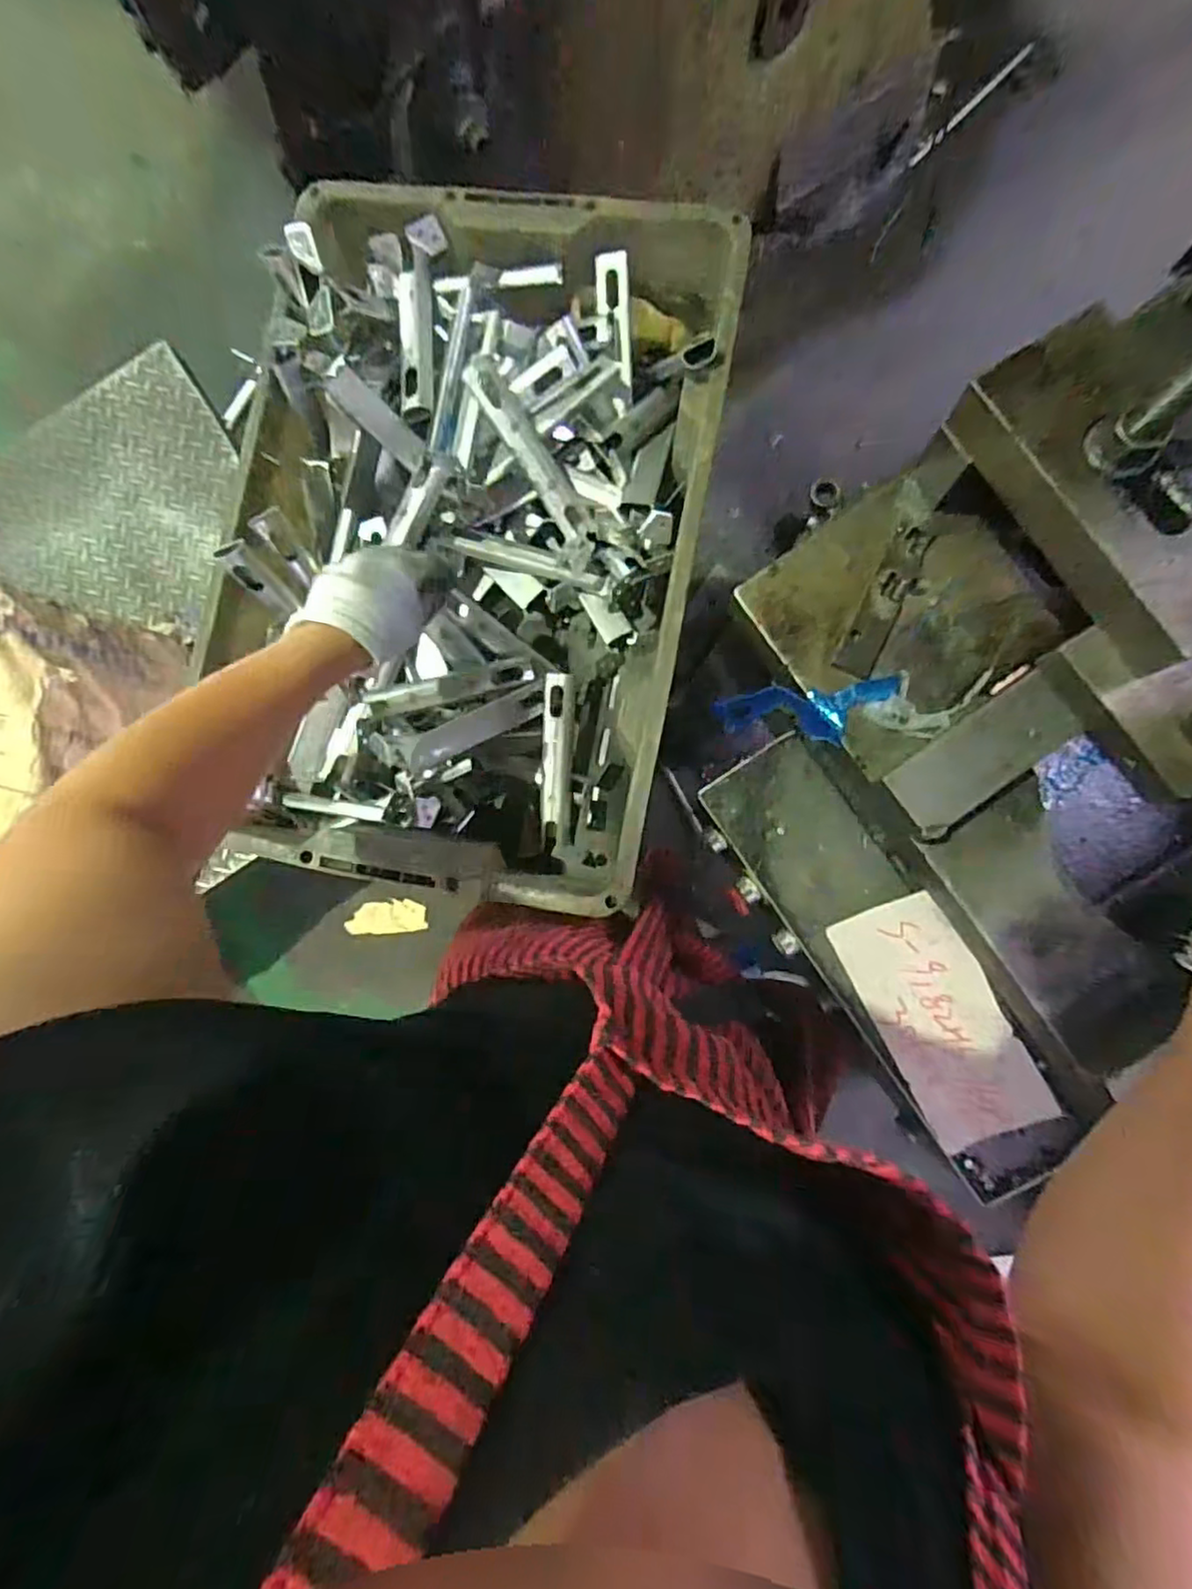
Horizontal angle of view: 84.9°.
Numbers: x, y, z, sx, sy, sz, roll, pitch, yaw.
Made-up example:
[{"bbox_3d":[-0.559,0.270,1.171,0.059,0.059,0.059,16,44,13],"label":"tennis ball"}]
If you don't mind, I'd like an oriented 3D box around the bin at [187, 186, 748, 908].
[{"bbox_3d":[-0.105,-0.215,0.595,0.382,0.148,0.577,9,86,6],"label":"bin"}]

